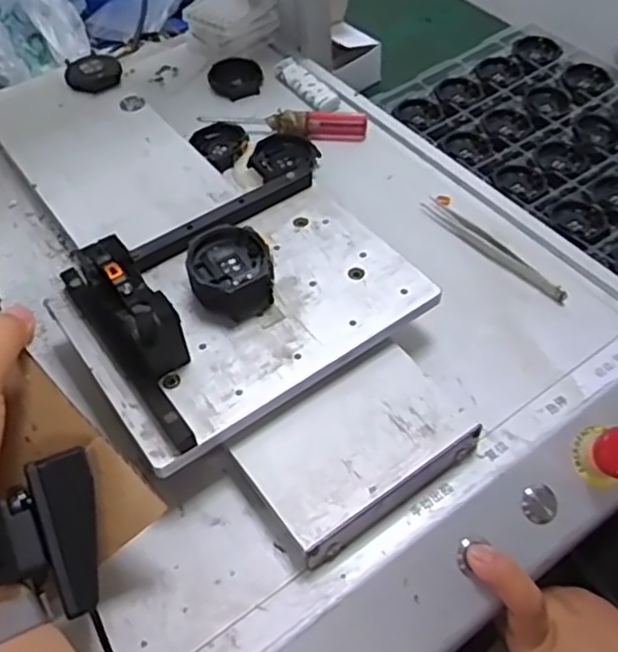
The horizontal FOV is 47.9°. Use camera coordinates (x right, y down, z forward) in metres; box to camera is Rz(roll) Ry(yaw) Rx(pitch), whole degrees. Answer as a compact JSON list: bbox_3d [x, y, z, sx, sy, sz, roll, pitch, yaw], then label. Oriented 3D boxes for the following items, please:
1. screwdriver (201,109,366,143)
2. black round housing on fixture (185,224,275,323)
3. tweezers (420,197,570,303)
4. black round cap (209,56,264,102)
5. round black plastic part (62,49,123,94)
[{"bbox_3d":[-0.021,-0.171,0.581,0.136,0.018,0.023,5,52,6],"label":"screwdriver"},{"bbox_3d":[-0.046,-0.032,0.418,0.048,0.030,0.047,-1,52,1],"label":"black round housing on fixture"},{"bbox_3d":[0.129,-0.055,0.493,0.014,0.005,0.127,-32,58,-22],"label":"tweezers"},{"bbox_3d":[-0.067,-0.225,0.632,0.047,0.013,0.050,-1,52,1],"label":"black round cap"},{"bbox_3d":[-0.189,-0.222,0.607,0.044,0.011,0.045,-1,52,1],"label":"round black plastic part"}]

